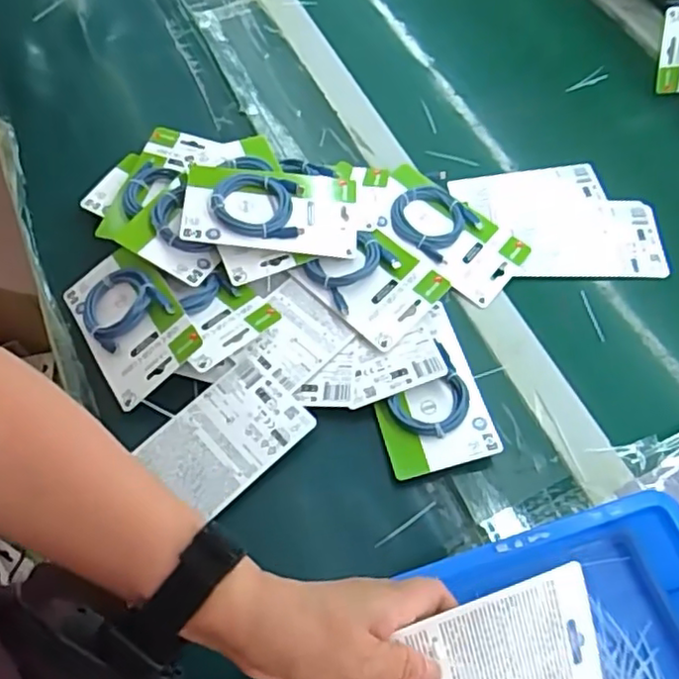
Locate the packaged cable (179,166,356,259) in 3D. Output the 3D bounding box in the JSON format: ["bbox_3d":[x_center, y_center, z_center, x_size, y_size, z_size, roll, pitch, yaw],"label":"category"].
[{"bbox_3d":[-0.071,-0.137,0.679,0.178,0.015,0.095,4,68,-10],"label":"packaged cable"}]

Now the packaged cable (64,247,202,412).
[{"bbox_3d":[-0.212,-0.025,0.650,0.096,0.034,0.180,-30,64,-16],"label":"packaged cable"}]

